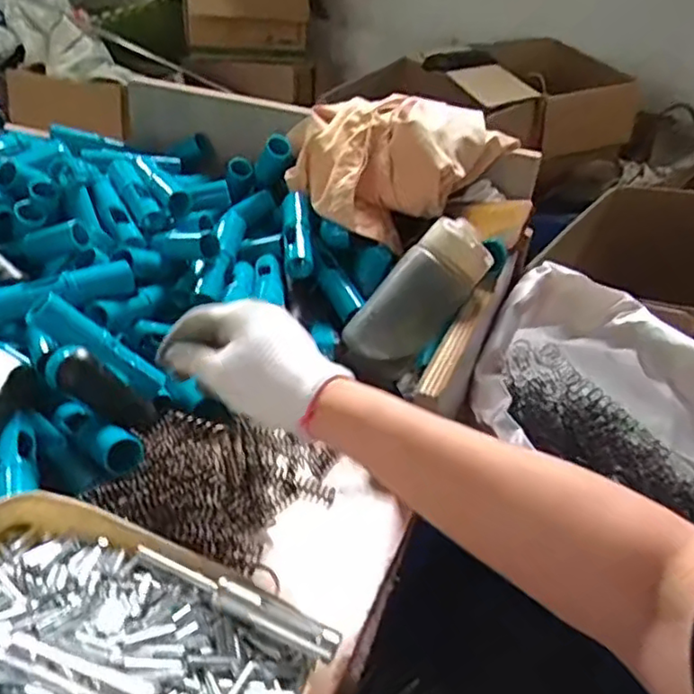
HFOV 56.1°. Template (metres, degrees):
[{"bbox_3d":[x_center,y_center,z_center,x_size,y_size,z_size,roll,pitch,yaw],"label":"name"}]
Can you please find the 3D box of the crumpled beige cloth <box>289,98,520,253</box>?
[{"bbox_3d":[0.042,-0.220,0.761,0.209,0.111,0.242,25,36,28],"label":"crumpled beige cloth"}]

